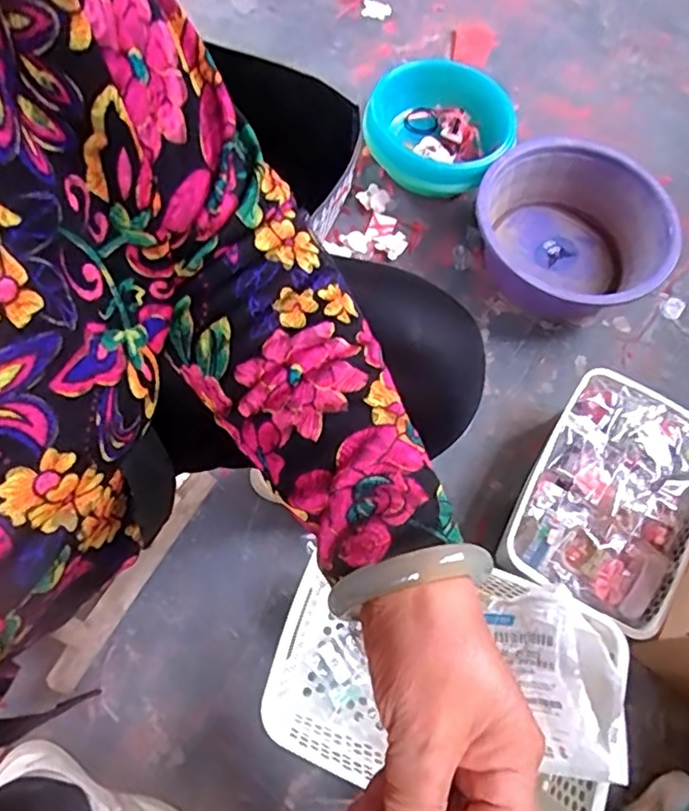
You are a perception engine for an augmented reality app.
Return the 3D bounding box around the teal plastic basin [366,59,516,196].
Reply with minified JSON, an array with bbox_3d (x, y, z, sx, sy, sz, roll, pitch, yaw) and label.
[{"bbox_3d":[0.147,-0.454,0.982,0.241,0.081,0.246,1,68,-3],"label":"teal plastic basin"}]

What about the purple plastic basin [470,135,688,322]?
[{"bbox_3d":[0.332,-0.255,0.908,0.277,0.115,0.264,1,68,-3],"label":"purple plastic basin"}]

